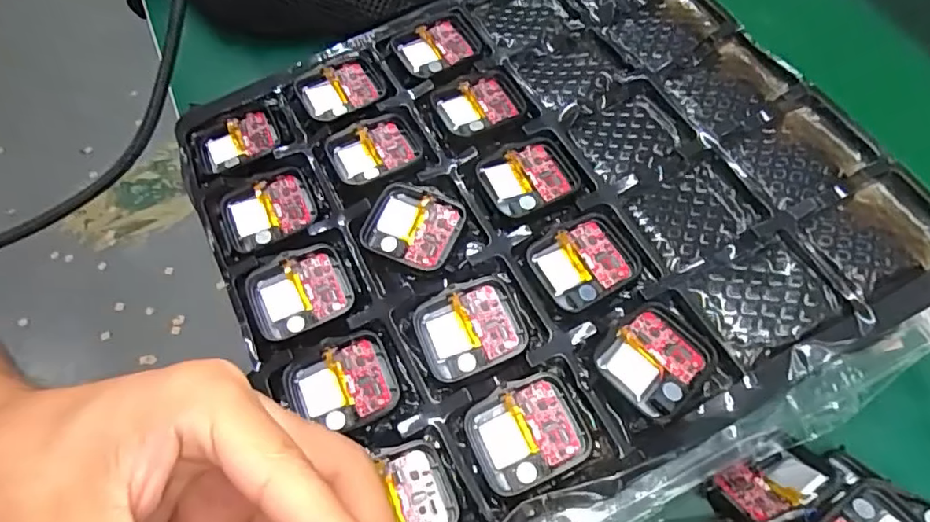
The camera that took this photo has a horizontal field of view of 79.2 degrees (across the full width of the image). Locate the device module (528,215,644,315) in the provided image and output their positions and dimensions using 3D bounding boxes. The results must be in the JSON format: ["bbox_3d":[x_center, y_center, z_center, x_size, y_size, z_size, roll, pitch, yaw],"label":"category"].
[{"bbox_3d":[0.052,0.000,0.242,0.041,0.005,0.037,-29,66,-10],"label":"device module"}]

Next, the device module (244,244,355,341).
[{"bbox_3d":[-0.072,0.014,0.246,0.042,0.007,0.036,-21,64,-7],"label":"device module"}]

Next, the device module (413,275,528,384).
[{"bbox_3d":[0.003,0.028,0.233,0.044,0.010,0.036,-19,64,-6],"label":"device module"}]

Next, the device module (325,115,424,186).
[{"bbox_3d":[-0.043,-0.053,0.273,0.042,0.009,0.035,-29,66,-11],"label":"device module"}]

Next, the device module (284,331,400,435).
[{"bbox_3d":[-0.049,0.051,0.227,0.042,0.006,0.035,-23,65,-7],"label":"device module"}]

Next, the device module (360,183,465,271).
[{"bbox_3d":[-0.023,-0.016,0.249,0.039,0.008,0.035,21,67,13],"label":"device module"}]

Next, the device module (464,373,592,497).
[{"bbox_3d":[0.024,0.066,0.216,0.042,0.010,0.036,-24,65,-8],"label":"device module"}]

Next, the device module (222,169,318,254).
[{"bbox_3d":[-0.093,-0.022,0.266,0.042,0.011,0.034,-20,64,-6],"label":"device module"}]

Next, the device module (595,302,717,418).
[{"bbox_3d":[0.074,0.038,0.219,0.041,0.009,0.035,-40,68,-15],"label":"device module"}]

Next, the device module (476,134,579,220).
[{"bbox_3d":[0.030,-0.039,0.263,0.043,0.004,0.034,-25,65,-9],"label":"device module"}]

